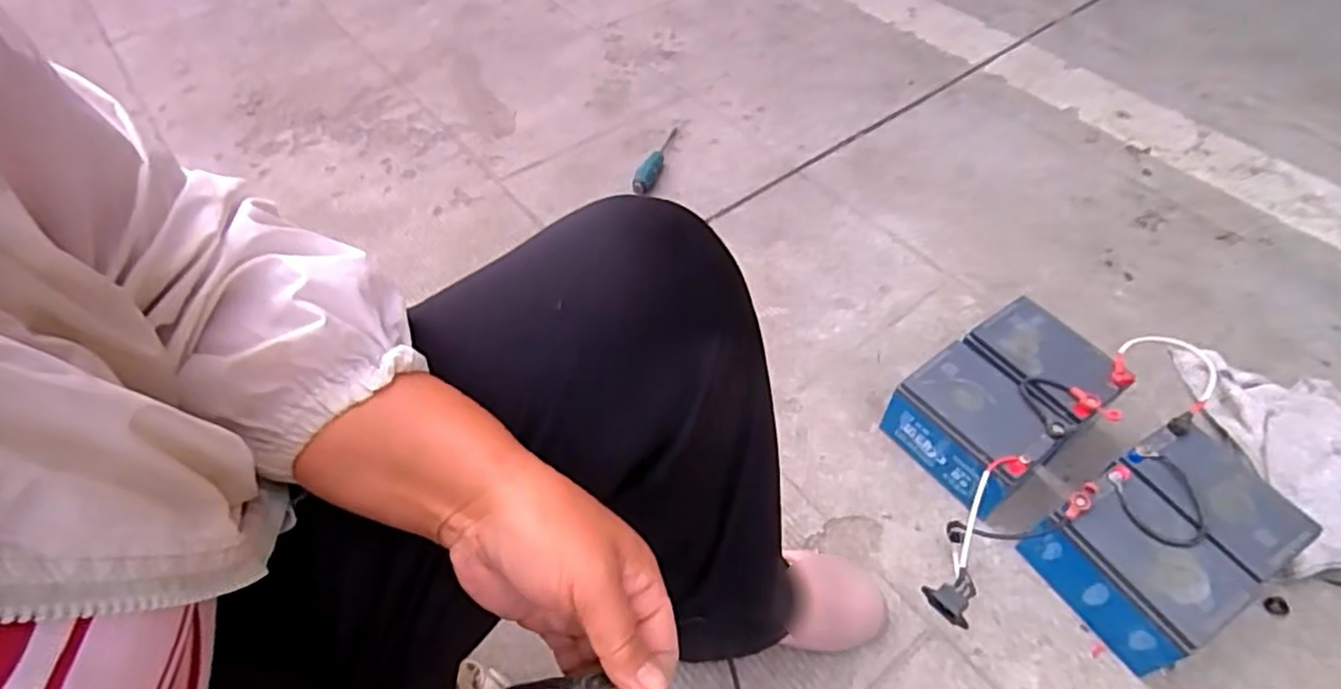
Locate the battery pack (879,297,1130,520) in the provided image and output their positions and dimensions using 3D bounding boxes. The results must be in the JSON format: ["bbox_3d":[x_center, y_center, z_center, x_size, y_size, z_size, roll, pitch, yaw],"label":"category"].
[{"bbox_3d":[0.376,0.071,0.778,0.225,0.104,0.159,-25,55,-18],"label":"battery pack"}]

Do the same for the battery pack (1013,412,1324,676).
[{"bbox_3d":[0.486,0.195,0.681,0.208,0.106,0.148,-27,56,-19],"label":"battery pack"}]

